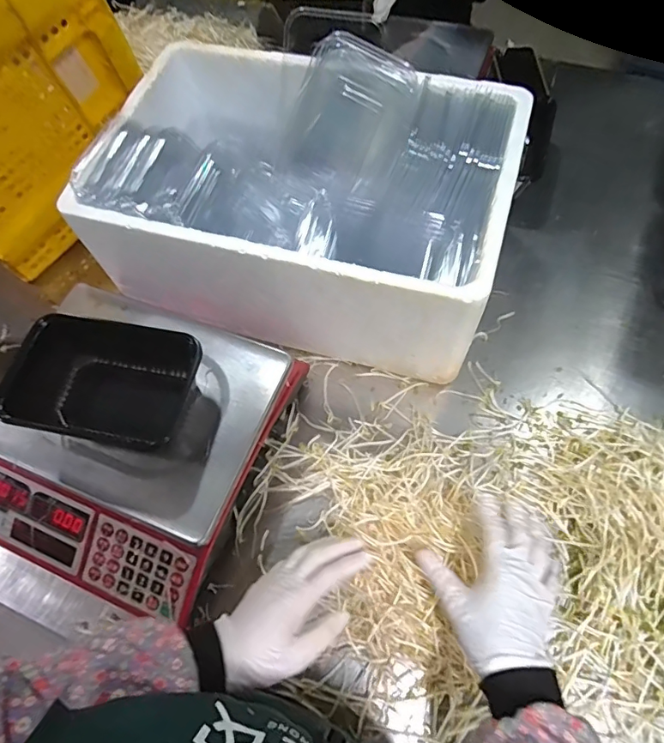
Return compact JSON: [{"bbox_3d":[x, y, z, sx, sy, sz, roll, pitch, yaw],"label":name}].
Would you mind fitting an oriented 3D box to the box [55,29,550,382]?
[{"bbox_3d":[-0.030,-0.206,0.630,0.464,0.214,0.302,15,66,11],"label":"box"}]

